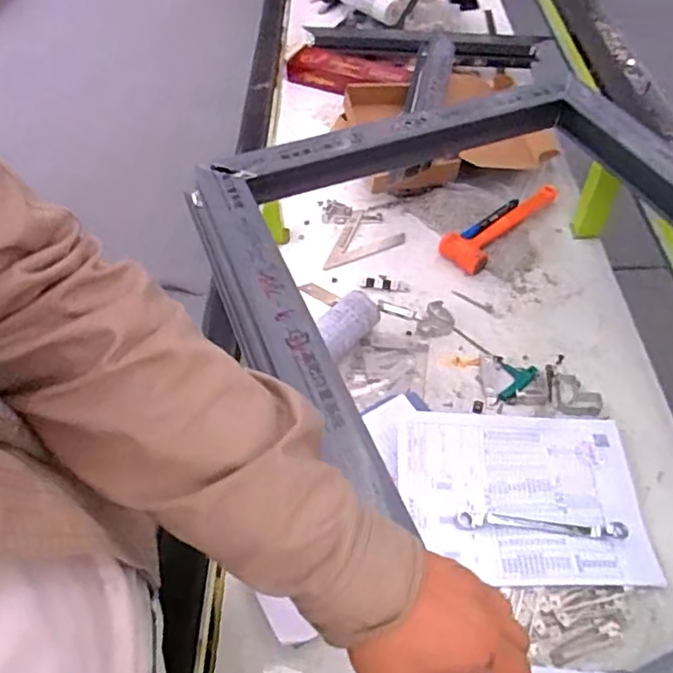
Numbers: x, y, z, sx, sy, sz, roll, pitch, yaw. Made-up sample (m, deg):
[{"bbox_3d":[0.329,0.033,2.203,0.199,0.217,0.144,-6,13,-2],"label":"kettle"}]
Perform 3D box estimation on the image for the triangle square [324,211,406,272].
[{"bbox_3d":[0.035,-0.161,1.071,0.108,0.012,0.158,32,59,26],"label":"triangle square"}]

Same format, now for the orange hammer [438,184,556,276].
[{"bbox_3d":[0.305,-0.213,1.070,0.295,0.038,0.074,-38,59,-25],"label":"orange hammer"}]

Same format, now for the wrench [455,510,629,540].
[{"bbox_3d":[0.241,0.223,0.704,0.194,0.006,0.021,3,51,5],"label":"wrench"}]

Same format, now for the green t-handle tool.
[{"bbox_3d":[0.221,0.041,0.890,0.142,0.014,0.071,32,58,25],"label":"green t-handle tool"}]

